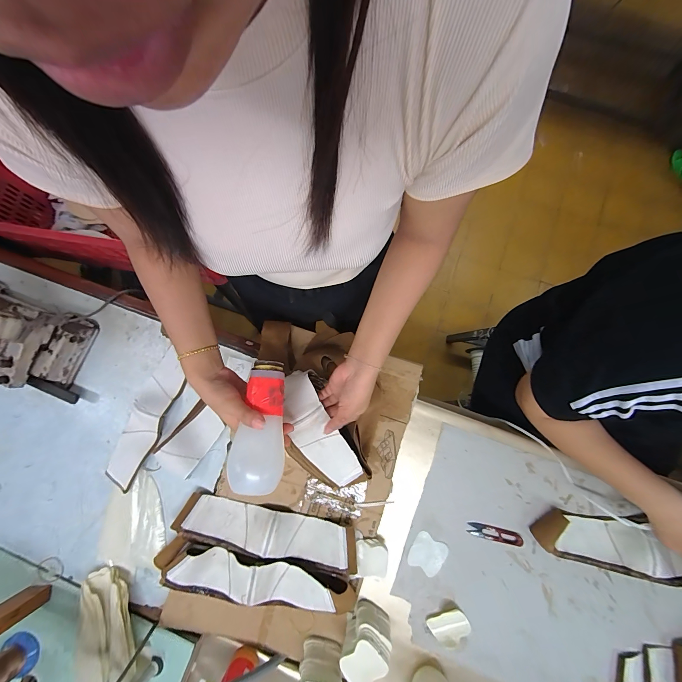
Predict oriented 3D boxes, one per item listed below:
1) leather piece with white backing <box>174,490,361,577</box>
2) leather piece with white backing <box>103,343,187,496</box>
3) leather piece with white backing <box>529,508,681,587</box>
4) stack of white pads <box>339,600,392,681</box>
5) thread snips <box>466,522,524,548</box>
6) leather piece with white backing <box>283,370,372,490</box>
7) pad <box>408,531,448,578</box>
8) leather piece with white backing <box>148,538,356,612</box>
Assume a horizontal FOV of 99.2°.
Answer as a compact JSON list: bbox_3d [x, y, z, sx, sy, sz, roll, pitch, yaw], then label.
[{"bbox_3d":[-0.134,0.357,0.542,0.326,0.025,0.078,13,65,-1],"label":"leather piece with white backing"},{"bbox_3d":[-0.387,0.154,0.580,0.074,0.021,0.261,18,80,4],"label":"leather piece with white backing"},{"bbox_3d":[0.484,0.367,0.528,0.230,0.070,0.105,6,80,2],"label":"leather piece with white backing"},{"bbox_3d":[0.044,0.533,0.509,0.071,0.065,0.090,34,82,6],"label":"stack of white pads"},{"bbox_3d":[0.296,0.372,0.559,0.105,0.004,0.027,11,80,2],"label":"thread snips"},{"bbox_3d":[-0.036,0.160,0.492,0.107,0.052,0.226,-27,106,-4],"label":"leather piece with white backing"},{"bbox_3d":[0.167,0.410,0.558,0.061,0.005,0.064,30,81,6],"label":"pad"},{"bbox_3d":[-0.153,0.429,0.511,0.355,0.059,0.091,13,80,3],"label":"leather piece with white backing"}]

